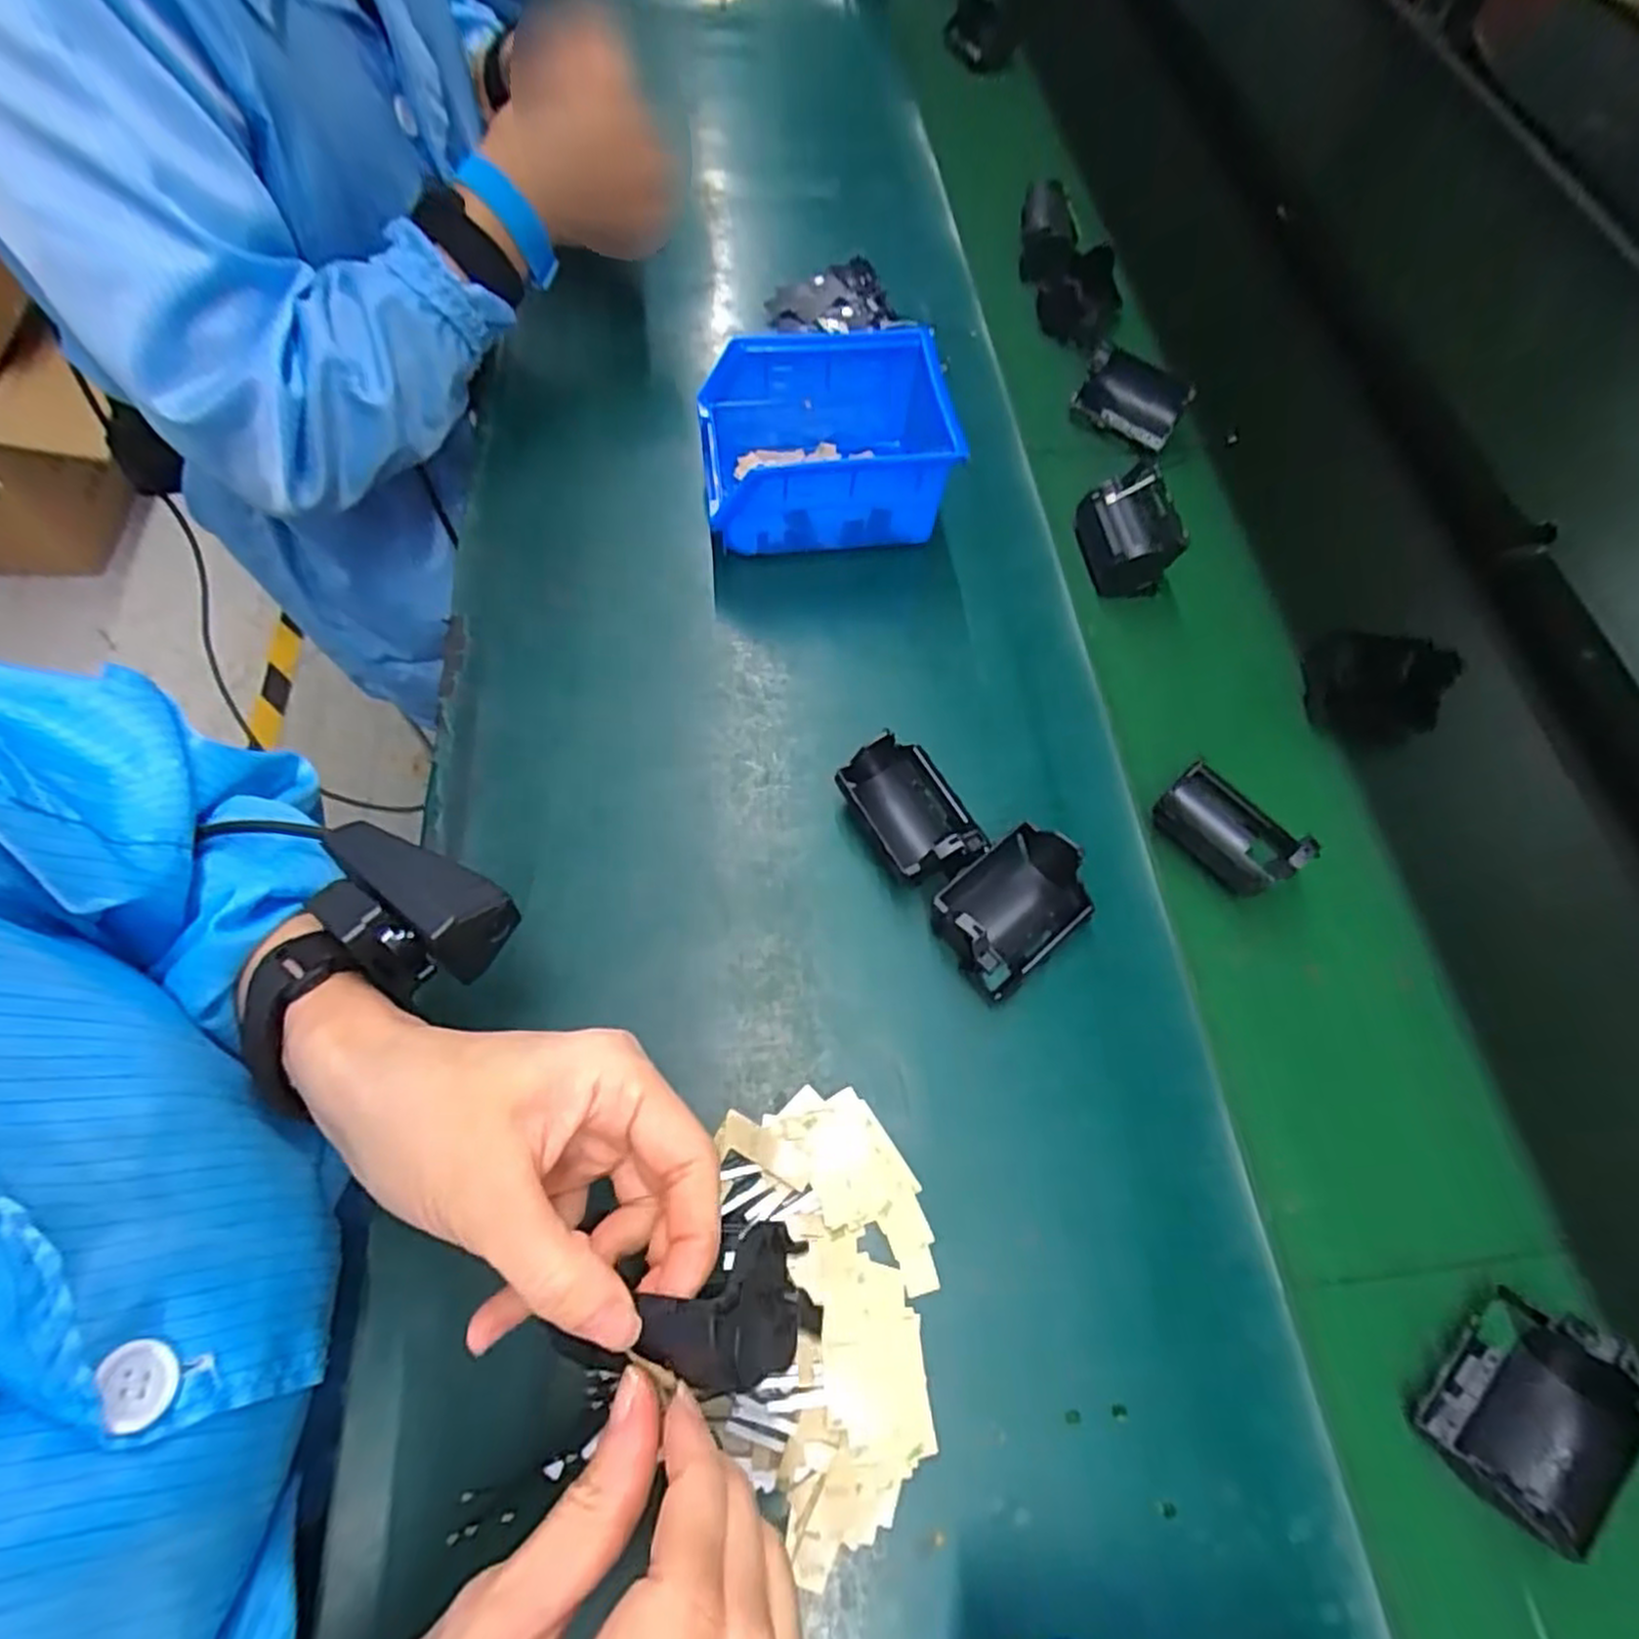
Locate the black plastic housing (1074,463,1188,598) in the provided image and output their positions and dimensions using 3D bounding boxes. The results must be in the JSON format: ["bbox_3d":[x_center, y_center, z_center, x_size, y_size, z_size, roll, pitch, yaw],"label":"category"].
[{"bbox_3d":[0.186,-0.176,0.467,0.040,0.044,0.064,-8,65,-8],"label":"black plastic housing"}]

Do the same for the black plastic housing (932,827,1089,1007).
[{"bbox_3d":[0.089,0.040,0.355,0.074,0.042,0.052,-38,72,-19],"label":"black plastic housing"}]

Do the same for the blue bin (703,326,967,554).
[{"bbox_3d":[0.006,-0.219,0.460,0.147,0.075,0.109,-5,65,-6],"label":"blue bin"}]

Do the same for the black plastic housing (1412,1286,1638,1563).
[{"bbox_3d":[0.273,0.227,0.291,0.075,0.033,0.052,-29,70,-16],"label":"black plastic housing"}]

